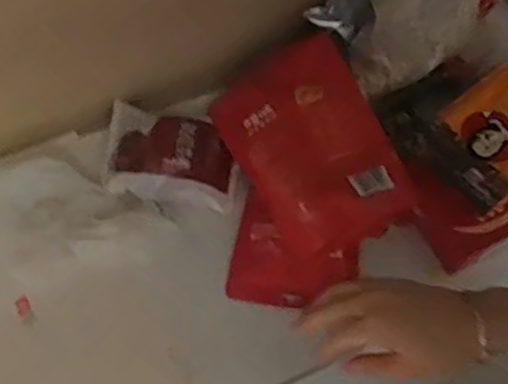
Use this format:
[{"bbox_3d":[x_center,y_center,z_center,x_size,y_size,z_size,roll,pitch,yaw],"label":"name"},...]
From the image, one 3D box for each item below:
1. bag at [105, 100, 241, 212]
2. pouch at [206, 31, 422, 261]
[{"bbox_3d":[-0.087,-0.039,0.716,0.143,0.016,0.099,9,63,1],"label":"bag"},{"bbox_3d":[0.058,-0.052,0.710,0.150,0.033,0.225,-30,68,6],"label":"pouch"}]

